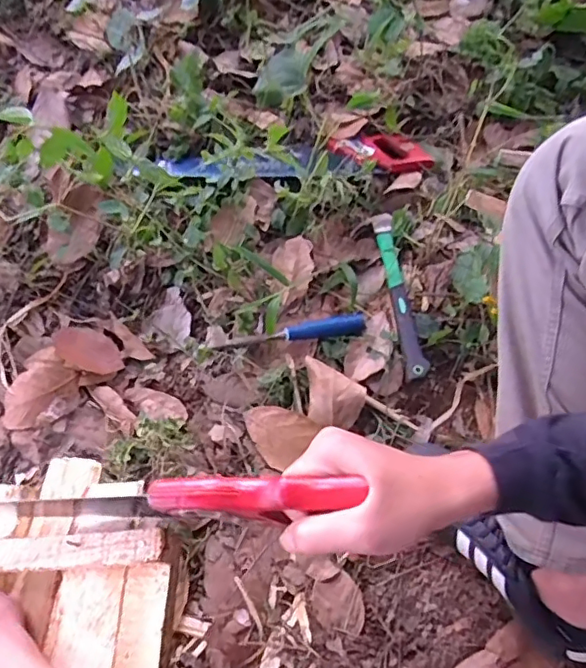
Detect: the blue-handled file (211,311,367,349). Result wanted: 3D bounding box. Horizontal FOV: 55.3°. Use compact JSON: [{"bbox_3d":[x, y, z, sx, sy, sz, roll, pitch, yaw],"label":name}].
[{"bbox_3d":[-0.002,-0.003,0.751,0.204,0.023,0.028,-9,66,-3],"label":"blue-handled file"}]

